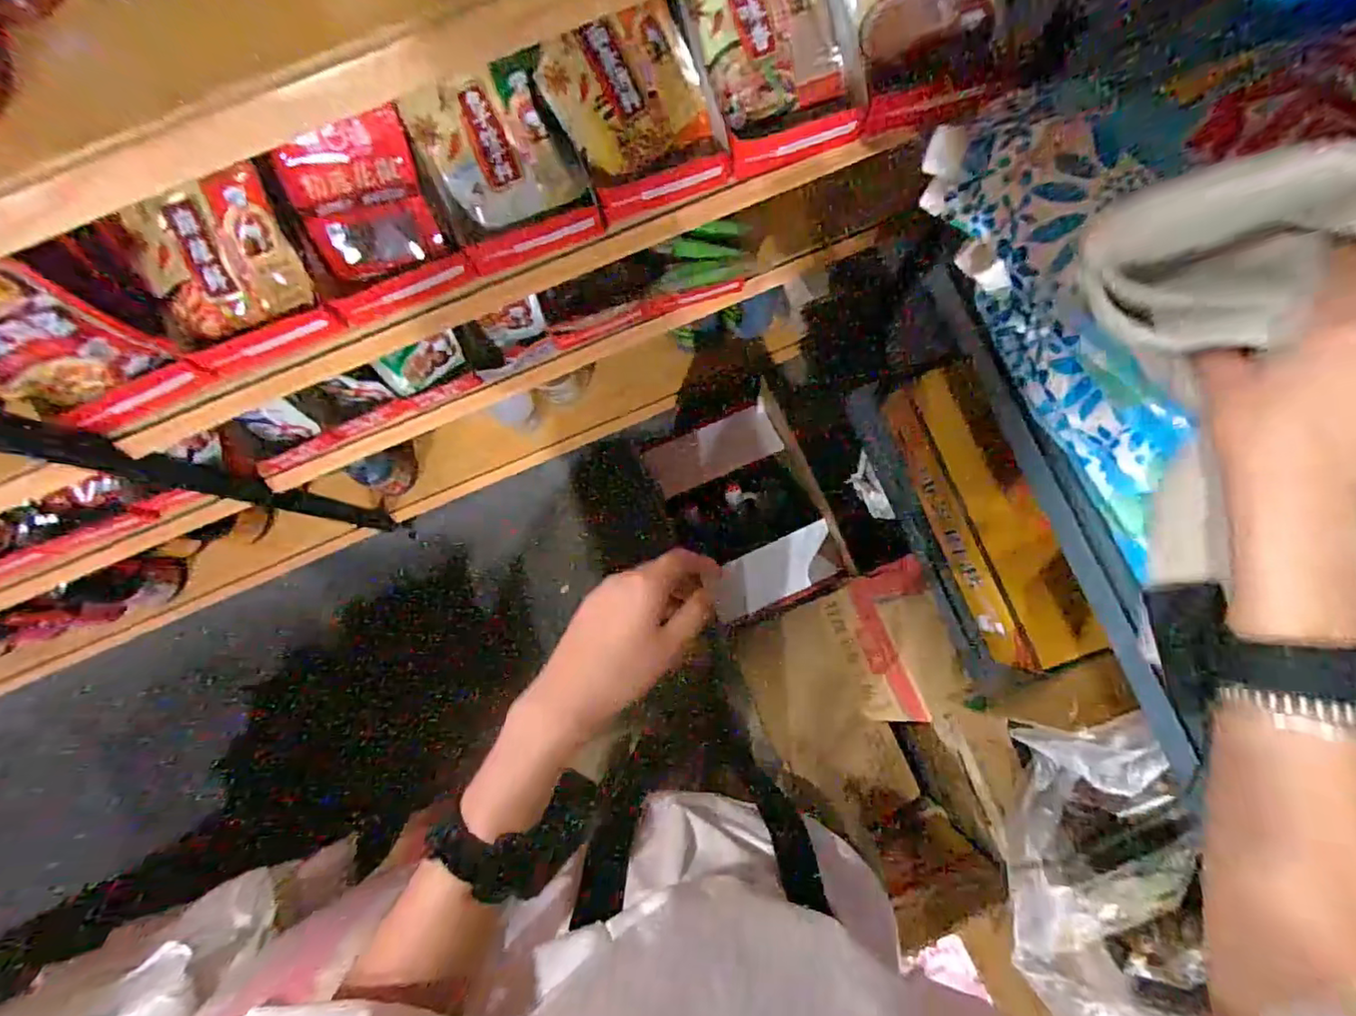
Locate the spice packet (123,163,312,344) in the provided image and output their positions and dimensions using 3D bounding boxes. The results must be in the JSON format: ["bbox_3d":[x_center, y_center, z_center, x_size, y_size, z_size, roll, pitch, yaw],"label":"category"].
[{"bbox_3d":[-0.466,-0.255,0.625,0.132,0.026,0.140,-17,123,-7],"label":"spice packet"}]

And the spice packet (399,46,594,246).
[{"bbox_3d":[-0.189,-0.370,0.646,0.156,0.143,0.024,-14,41,8],"label":"spice packet"}]

